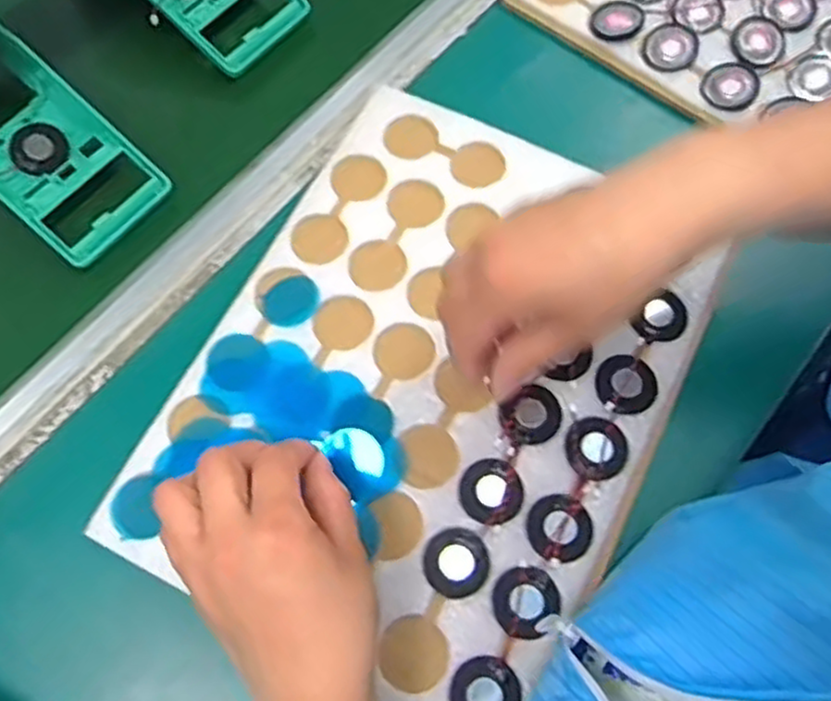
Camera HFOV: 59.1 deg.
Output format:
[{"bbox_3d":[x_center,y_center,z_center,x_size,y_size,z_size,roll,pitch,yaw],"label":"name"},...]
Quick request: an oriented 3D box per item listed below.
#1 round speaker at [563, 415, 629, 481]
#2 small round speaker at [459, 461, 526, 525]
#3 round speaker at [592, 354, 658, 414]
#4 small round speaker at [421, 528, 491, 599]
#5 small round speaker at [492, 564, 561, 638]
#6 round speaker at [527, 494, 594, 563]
[{"bbox_3d":[0.097,0.052,0.393,0.033,0.004,0.033,0,69,1],"label":"round speaker"},{"bbox_3d":[0.040,0.075,0.389,0.032,0.005,0.033,-36,76,-11],"label":"small round speaker"},{"bbox_3d":[0.117,0.018,0.405,0.036,0.004,0.033,0,69,1],"label":"round speaker"},{"bbox_3d":[0.021,0.108,0.375,0.033,0.006,0.033,-37,76,-11],"label":"small round speaker"},{"bbox_3d":[0.055,0.125,0.369,0.031,0.005,0.033,0,69,1],"label":"small round speaker"},{"bbox_3d":[0.075,0.092,0.381,0.032,0.004,0.034,7,69,3],"label":"round speaker"}]

